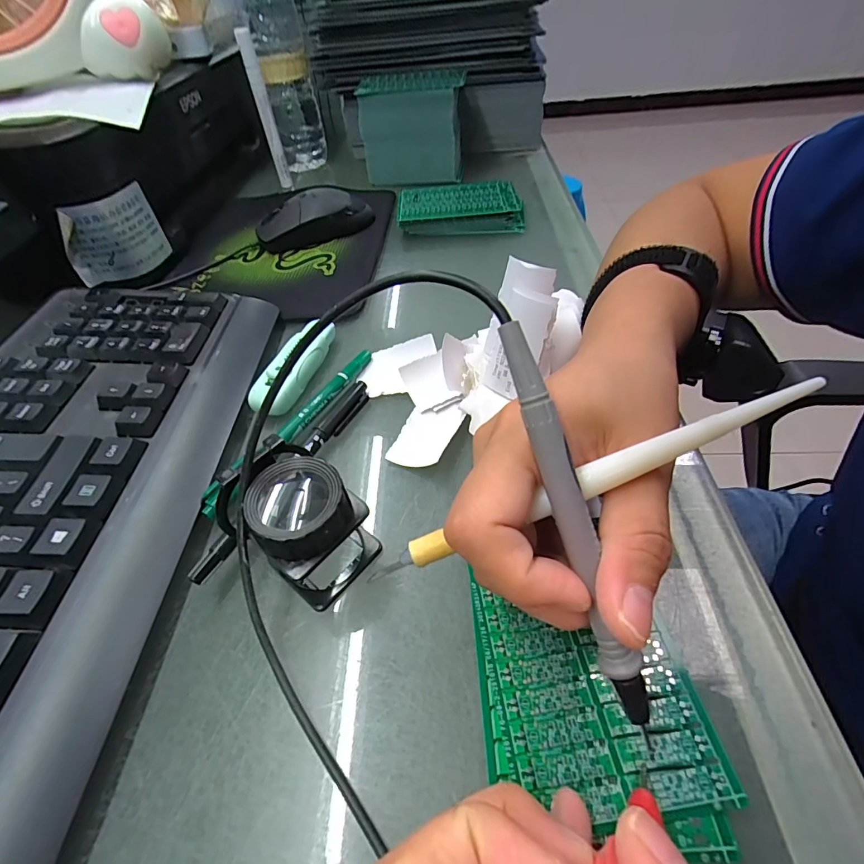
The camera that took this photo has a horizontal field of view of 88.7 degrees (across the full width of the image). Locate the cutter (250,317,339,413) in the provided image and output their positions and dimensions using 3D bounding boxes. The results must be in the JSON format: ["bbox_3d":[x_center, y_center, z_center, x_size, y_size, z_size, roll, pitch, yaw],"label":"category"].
[{"bbox_3d":[-0.088,-0.047,0.291,0.023,0.019,0.084,14,52,18],"label":"cutter"}]

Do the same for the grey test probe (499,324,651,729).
[{"bbox_3d":[0.042,0.027,0.130,0.009,0.005,0.121,-20,94,-11],"label":"grey test probe"}]

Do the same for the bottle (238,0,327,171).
[{"bbox_3d":[-0.172,-0.427,0.507,0.061,0.218,0.070,-17,49,-9],"label":"bottle"}]

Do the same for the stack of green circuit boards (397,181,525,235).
[{"bbox_3d":[0.027,-0.216,0.428,0.118,0.023,0.061,1,49,7],"label":"stack of green circuit boards"}]

